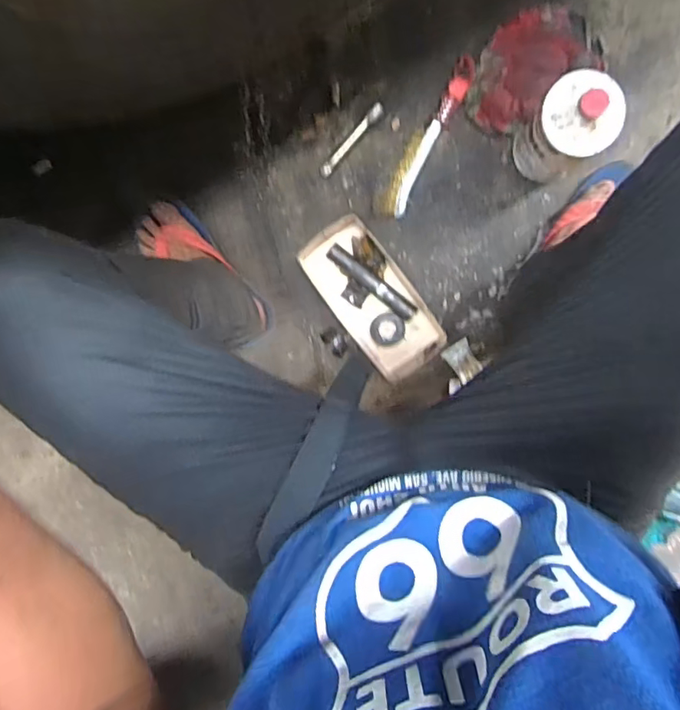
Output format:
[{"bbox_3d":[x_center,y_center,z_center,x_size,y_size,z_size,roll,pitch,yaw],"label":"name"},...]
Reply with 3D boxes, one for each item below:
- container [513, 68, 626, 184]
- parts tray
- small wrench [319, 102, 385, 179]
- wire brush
[{"bbox_3d":[0.276,-0.277,0.678,0.085,0.226,0.085,1,97,6],"label":"container"},{"bbox_3d":[0.047,-0.082,0.817,0.115,0.039,0.239,-36,92,9],"label":"parts tray"},{"bbox_3d":[0.017,-0.312,0.802,0.020,0.018,0.128,44,100,0],"label":"small wrench"},{"bbox_3d":[0.123,-0.309,0.785,0.041,0.030,0.239,28,99,2],"label":"wire brush"}]

